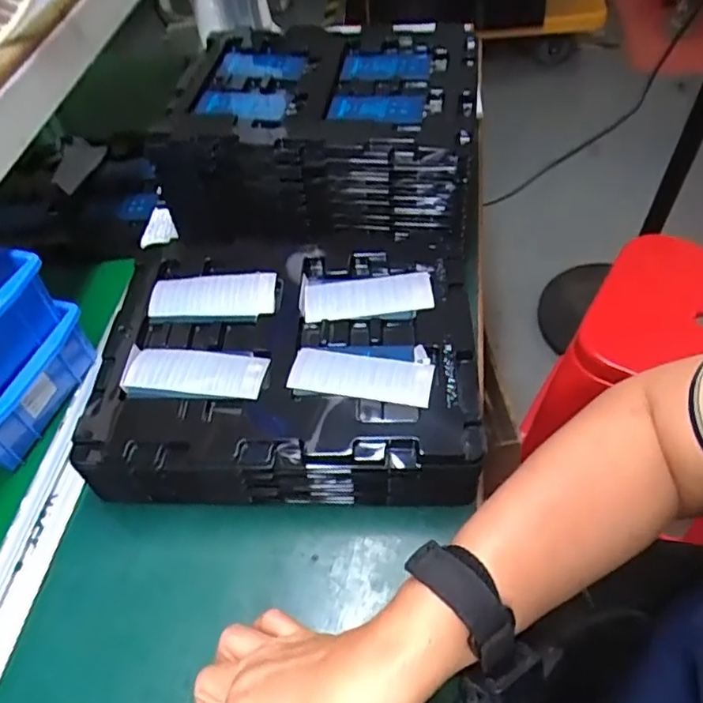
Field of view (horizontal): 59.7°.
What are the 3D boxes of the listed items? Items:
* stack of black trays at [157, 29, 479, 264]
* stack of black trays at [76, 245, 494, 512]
[{"bbox_3d":[-0.022,-0.216,0.601,0.266,0.099,0.223,3,52,9],"label":"stack of black trays"},{"bbox_3d":[-0.044,0.002,0.490,0.278,0.063,0.236,-1,52,6],"label":"stack of black trays"}]

